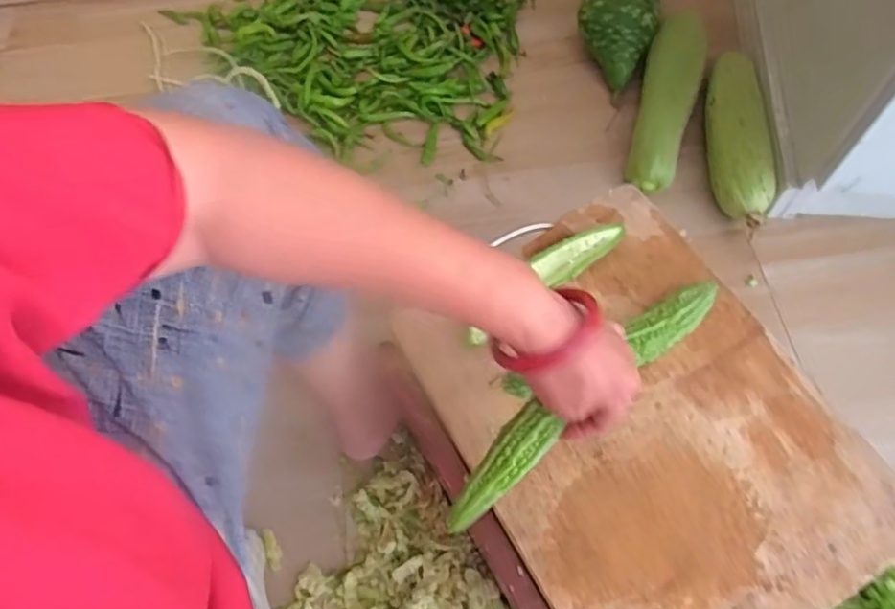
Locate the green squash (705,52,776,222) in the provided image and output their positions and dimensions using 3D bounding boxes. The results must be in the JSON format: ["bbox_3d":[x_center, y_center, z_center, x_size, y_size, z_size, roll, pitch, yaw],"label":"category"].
[{"bbox_3d":[0.432,-0.251,0.912,0.083,0.083,0.302,6,65,7],"label":"green squash"}]

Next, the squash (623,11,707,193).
[{"bbox_3d":[0.337,-0.316,0.940,0.082,0.094,0.320,15,66,11],"label":"squash"}]

